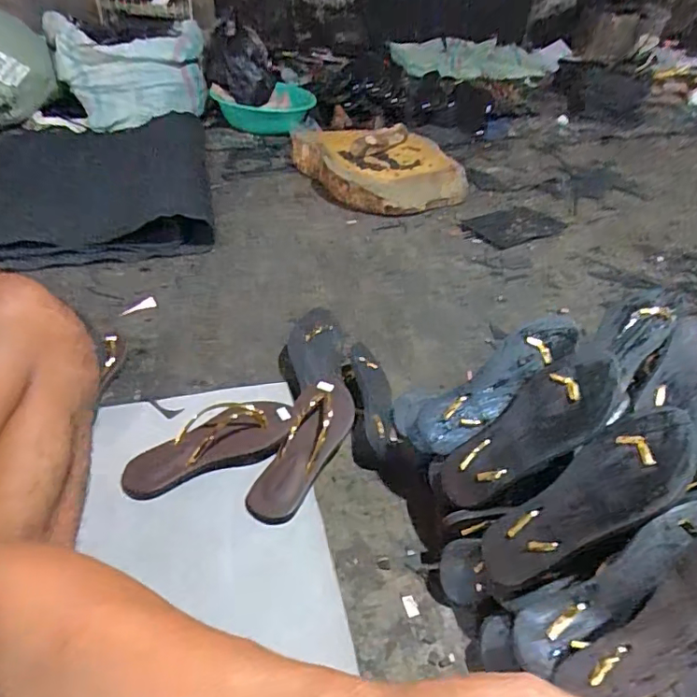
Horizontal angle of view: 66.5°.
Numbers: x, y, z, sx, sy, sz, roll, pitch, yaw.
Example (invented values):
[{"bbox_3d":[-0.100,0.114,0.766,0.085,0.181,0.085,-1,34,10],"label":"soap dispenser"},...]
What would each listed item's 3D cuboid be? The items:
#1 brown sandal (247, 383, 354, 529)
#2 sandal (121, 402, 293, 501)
[{"bbox_3d":[-0.060,0.144,0.766,0.090,0.064,0.235,14,39,12],"label":"brown sandal"},{"bbox_3d":[-0.197,0.130,0.754,0.234,0.052,0.100,-13,41,-21],"label":"sandal"}]

